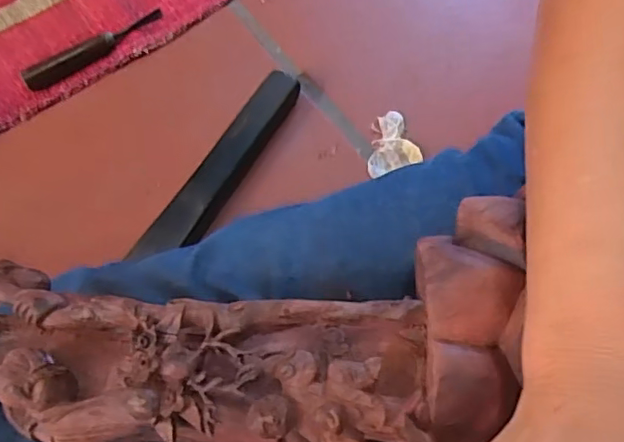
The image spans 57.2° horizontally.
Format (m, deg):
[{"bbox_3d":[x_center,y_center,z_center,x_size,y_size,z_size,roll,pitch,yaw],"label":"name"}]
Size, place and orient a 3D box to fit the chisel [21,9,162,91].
[{"bbox_3d":[-0.245,-0.197,0.645,0.167,0.020,0.027,-33,69,-12],"label":"chisel"}]

